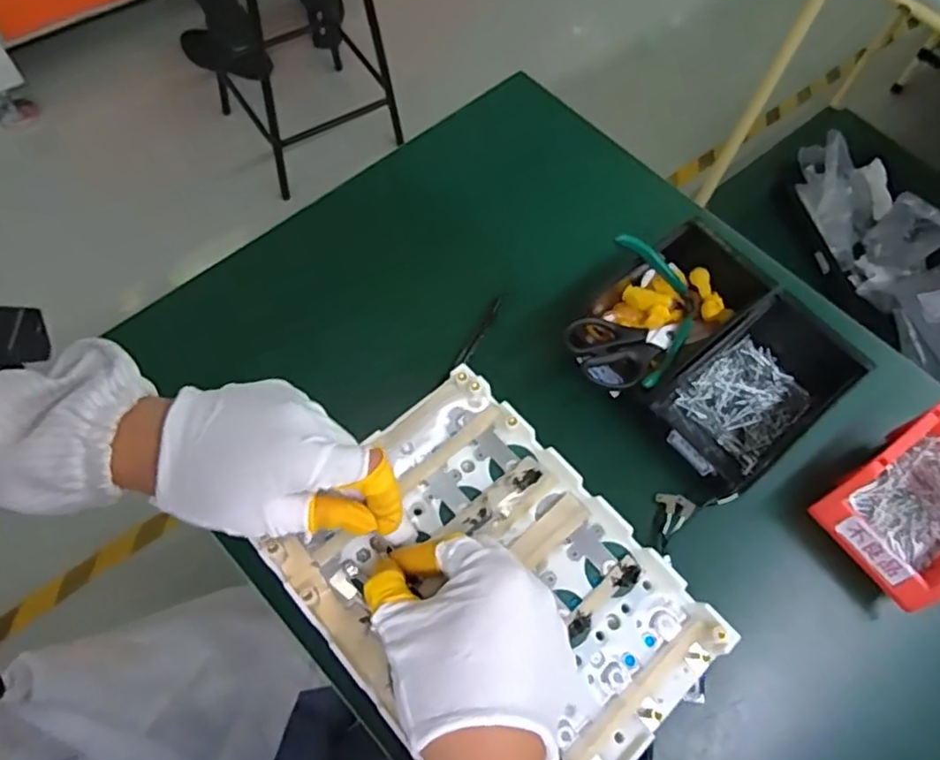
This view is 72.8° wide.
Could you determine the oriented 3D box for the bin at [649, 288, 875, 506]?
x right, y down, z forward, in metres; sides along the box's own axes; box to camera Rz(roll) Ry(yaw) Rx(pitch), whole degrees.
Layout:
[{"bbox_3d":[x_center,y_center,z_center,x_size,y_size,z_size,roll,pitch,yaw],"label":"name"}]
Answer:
[{"bbox_3d":[0.248,0.019,0.578,0.168,0.079,0.107,-36,71,-19],"label":"bin"}]

